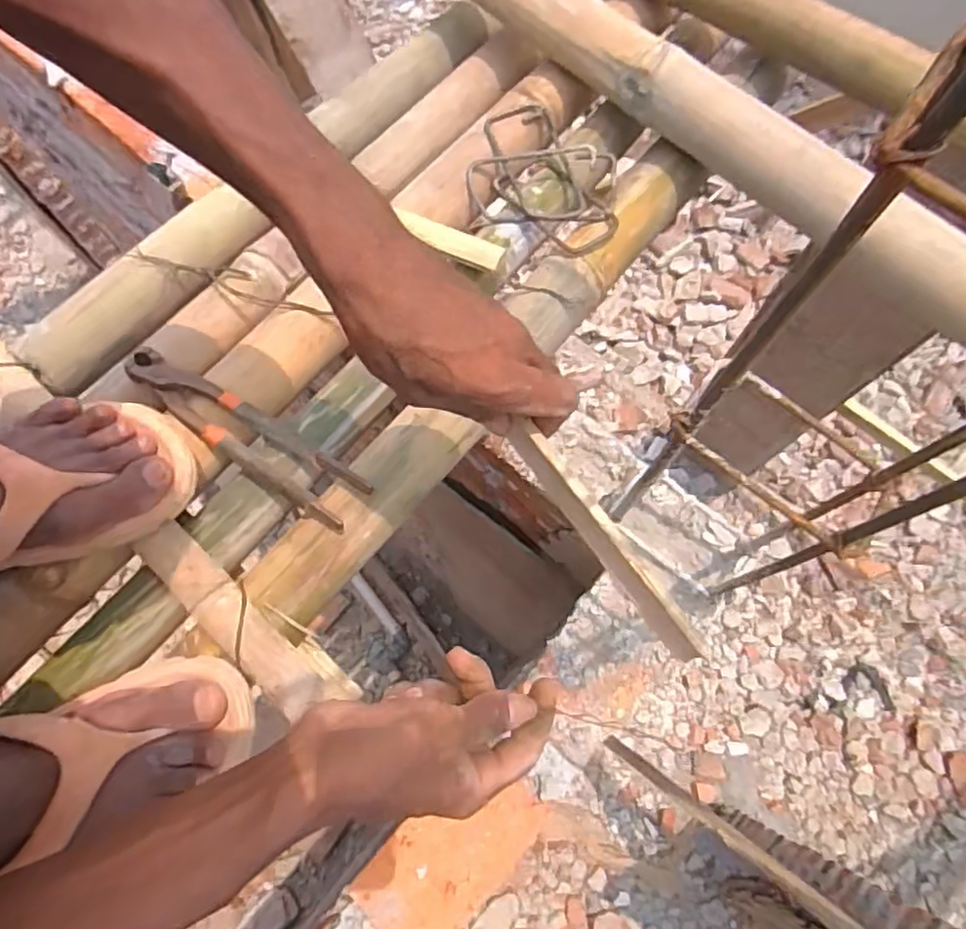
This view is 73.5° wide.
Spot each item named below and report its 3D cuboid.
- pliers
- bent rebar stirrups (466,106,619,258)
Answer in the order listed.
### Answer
[{"bbox_3d":[-0.187,-0.026,0.507,0.215,0.020,0.046,34,75,11],"label":"pliers"},{"bbox_3d":[0.060,-0.256,0.586,0.144,0.048,0.124,23,74,8],"label":"bent rebar stirrups"}]

